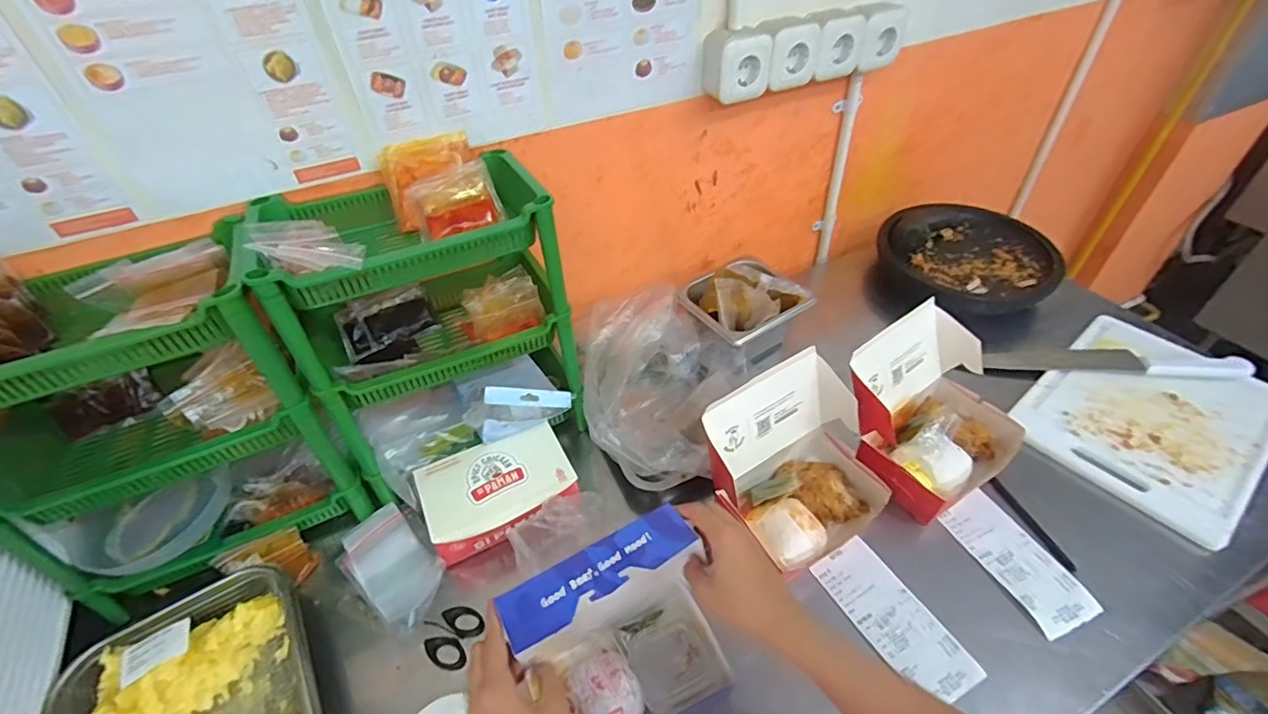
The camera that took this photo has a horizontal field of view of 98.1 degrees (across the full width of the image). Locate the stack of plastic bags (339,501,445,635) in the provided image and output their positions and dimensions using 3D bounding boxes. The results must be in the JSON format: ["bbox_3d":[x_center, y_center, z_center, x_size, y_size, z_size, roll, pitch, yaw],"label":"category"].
[{"bbox_3d":[-0.286,0.242,0.651,0.158,0.015,0.087,30,52,30],"label":"stack of plastic bags"}]

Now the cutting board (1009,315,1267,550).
[{"bbox_3d":[0.727,0.077,0.771,0.343,0.025,0.247,-33,52,-23],"label":"cutting board"}]

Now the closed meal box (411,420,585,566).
[{"bbox_3d":[-0.166,0.159,0.678,0.173,0.045,0.116,-20,46,-17],"label":"closed meal box"}]

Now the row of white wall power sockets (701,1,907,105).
[{"bbox_3d":[0.258,-0.446,0.800,0.350,0.082,0.051,-18,45,-16],"label":"row of white wall power sockets"}]

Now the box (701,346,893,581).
[{"bbox_3d":[0.189,0.127,0.641,0.196,0.162,0.156,-24,47,-21],"label":"box"}]

